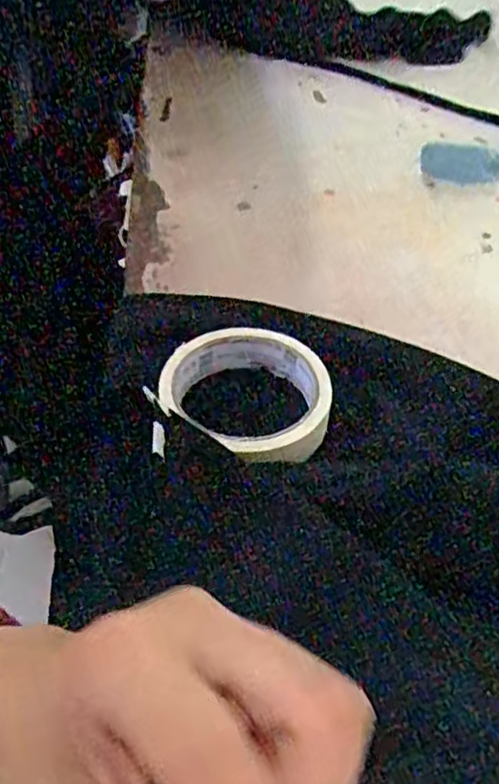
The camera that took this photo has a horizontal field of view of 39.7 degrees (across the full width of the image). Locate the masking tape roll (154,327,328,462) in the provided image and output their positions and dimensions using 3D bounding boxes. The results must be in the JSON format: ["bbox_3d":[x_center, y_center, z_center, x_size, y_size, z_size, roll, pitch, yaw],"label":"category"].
[{"bbox_3d":[-0.003,0.001,0.384,0.092,0.032,0.088,2,47,-2],"label":"masking tape roll"}]

